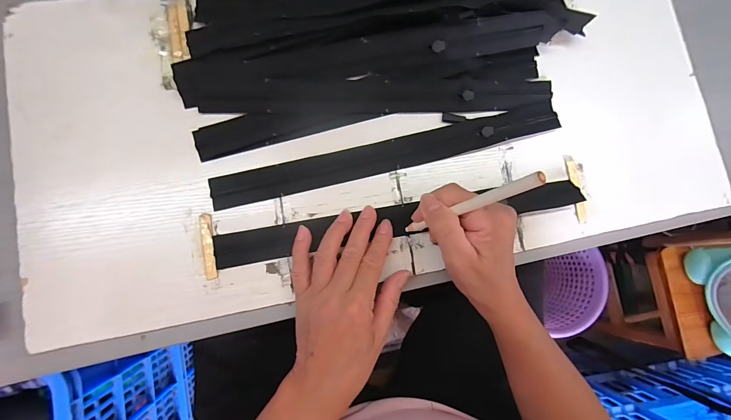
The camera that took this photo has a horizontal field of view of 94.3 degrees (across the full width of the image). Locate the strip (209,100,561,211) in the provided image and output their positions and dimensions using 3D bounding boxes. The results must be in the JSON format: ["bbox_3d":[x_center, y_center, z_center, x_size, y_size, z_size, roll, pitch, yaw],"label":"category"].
[{"bbox_3d":[0.028,-0.056,0.334,0.347,0.008,0.031,-14,87,-6],"label":"strip"}]

